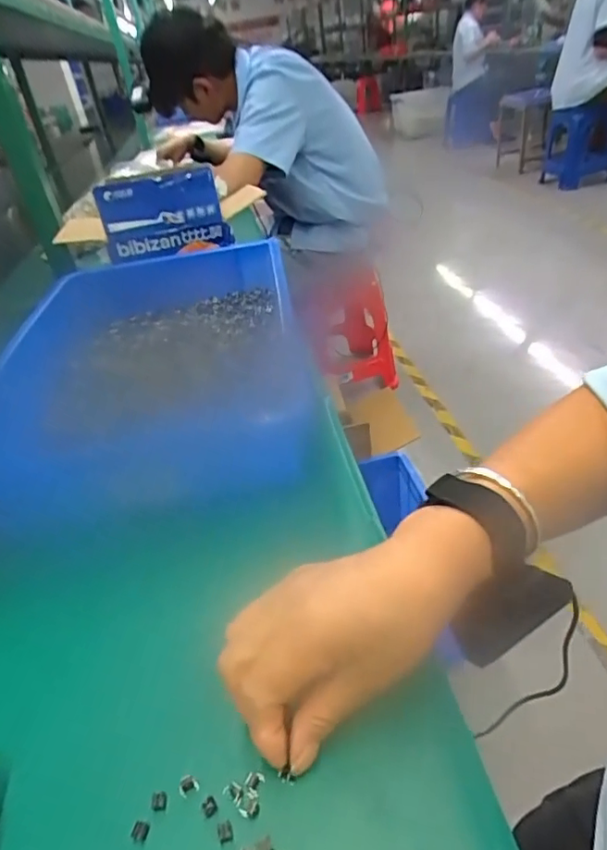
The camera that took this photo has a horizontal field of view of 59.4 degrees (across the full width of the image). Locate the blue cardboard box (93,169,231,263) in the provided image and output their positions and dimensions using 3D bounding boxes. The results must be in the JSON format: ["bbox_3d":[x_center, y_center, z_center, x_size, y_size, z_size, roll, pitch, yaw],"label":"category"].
[{"bbox_3d":[-0.189,-0.286,0.726,0.164,0.094,0.048,-17,36,-9],"label":"blue cardboard box"}]

